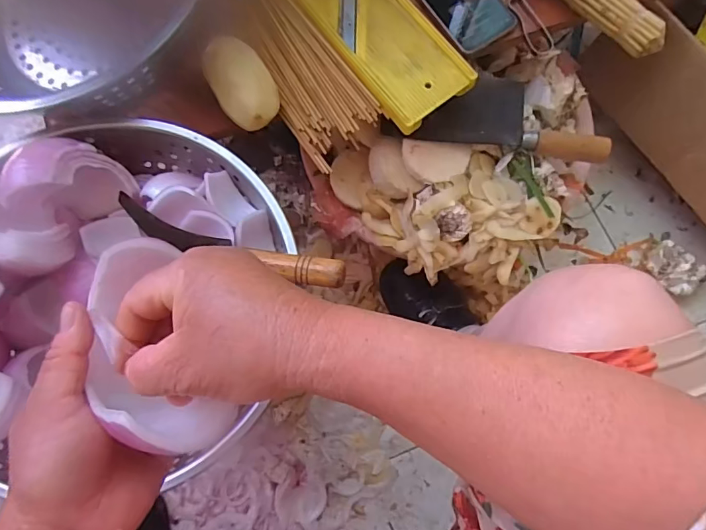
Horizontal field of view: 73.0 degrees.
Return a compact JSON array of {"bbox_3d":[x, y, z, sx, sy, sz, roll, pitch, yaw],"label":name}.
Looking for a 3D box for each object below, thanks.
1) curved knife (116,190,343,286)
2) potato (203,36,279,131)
[{"bbox_3d":[-0.115,-0.020,0.425,0.224,0.041,0.027,19,76,5],"label":"curved knife"},{"bbox_3d":[-0.117,-0.191,0.503,0.058,0.045,0.092,-28,77,-7],"label":"potato"}]

